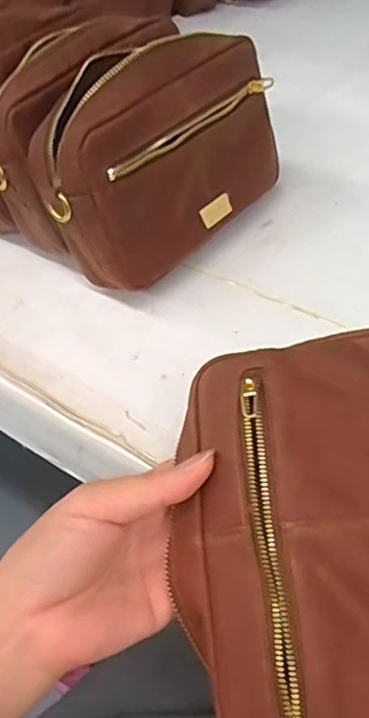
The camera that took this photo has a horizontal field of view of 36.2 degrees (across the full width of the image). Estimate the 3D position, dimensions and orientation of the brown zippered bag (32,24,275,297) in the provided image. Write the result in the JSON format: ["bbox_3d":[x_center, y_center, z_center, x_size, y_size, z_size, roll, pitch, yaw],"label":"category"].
[{"bbox_3d":[-0.017,-0.147,0.416,0.094,0.140,0.191,32,60,27],"label":"brown zippered bag"}]

